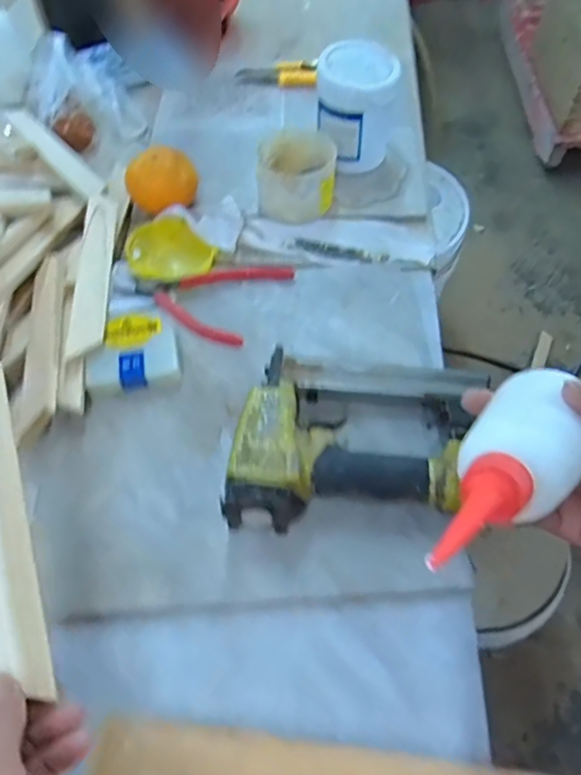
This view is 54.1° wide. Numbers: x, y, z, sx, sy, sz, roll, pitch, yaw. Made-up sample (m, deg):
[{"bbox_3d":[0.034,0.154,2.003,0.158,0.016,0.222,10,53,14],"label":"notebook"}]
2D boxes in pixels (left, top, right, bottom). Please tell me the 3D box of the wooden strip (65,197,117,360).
[{"bbox_3d":[-0.171,-0.103,0.494,0.028,0.014,0.175,-5,57,-3],"label":"wooden strip"}]

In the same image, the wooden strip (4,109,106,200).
[{"bbox_3d":[-0.236,-0.240,0.581,0.029,0.010,0.180,-36,63,-21],"label":"wooden strip"}]

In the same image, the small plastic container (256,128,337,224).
[{"bbox_3d":[0.008,-0.209,0.564,0.074,0.063,0.088,8,57,6],"label":"small plastic container"}]

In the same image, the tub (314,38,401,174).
[{"bbox_3d":[0.066,-0.278,0.583,0.077,0.108,0.080,0,57,0],"label":"tub"}]

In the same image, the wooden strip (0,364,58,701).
[{"bbox_3d":[-0.156,0.068,0.306,0.030,0.007,0.182,-5,58,-33],"label":"wooden strip"}]

